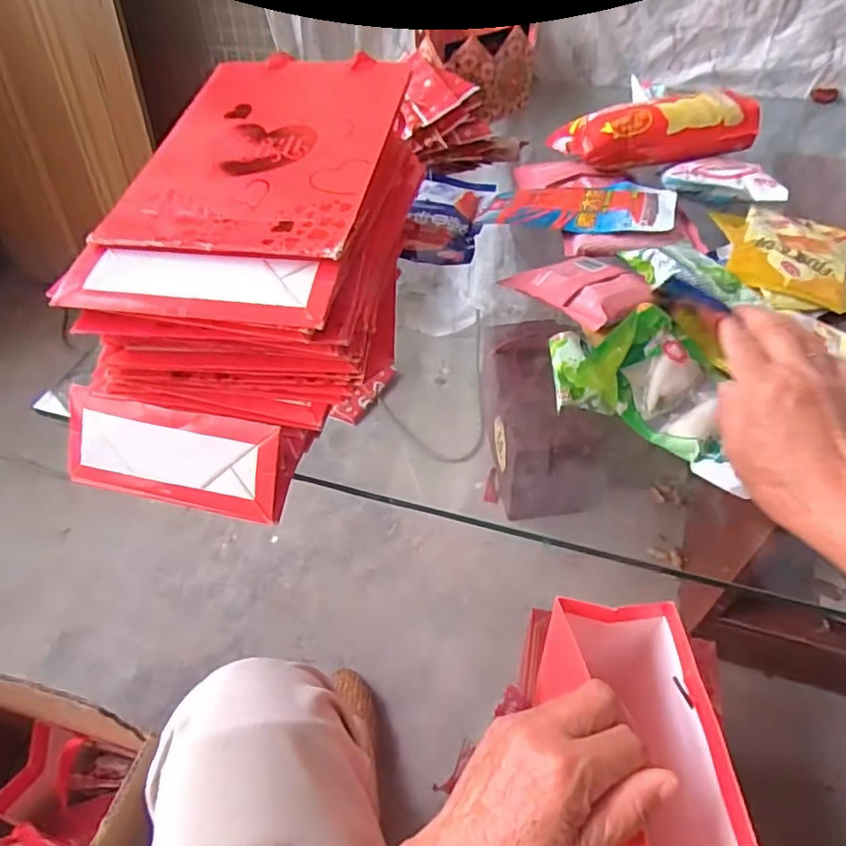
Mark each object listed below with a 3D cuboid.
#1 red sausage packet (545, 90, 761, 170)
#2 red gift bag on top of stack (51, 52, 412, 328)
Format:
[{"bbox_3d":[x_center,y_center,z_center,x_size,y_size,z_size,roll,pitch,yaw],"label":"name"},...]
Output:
[{"bbox_3d":[0.261,-0.330,0.667,0.215,0.062,0.085,-5,50,1],"label":"red sausage packet"},{"bbox_3d":[-0.128,-0.200,0.458,0.185,0.013,0.301,8,59,8],"label":"red gift bag on top of stack"}]

